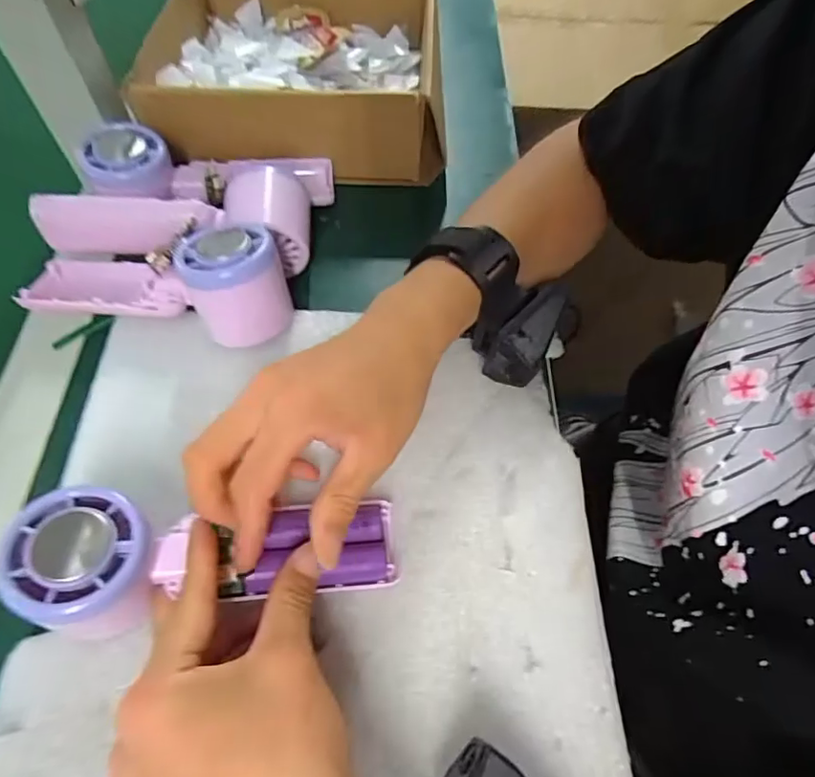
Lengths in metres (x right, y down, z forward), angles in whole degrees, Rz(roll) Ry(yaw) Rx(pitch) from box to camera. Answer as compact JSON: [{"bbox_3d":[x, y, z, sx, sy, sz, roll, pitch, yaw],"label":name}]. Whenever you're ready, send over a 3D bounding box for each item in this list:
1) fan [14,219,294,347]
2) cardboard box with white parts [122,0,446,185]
[{"bbox_3d":[-0.155,-0.070,0.330,0.166,0.059,0.062,10,59,5],"label":"fan"},{"bbox_3d":[-0.093,-0.269,0.448,0.223,0.077,0.222,-3,59,-3],"label":"cardboard box with white parts"}]

